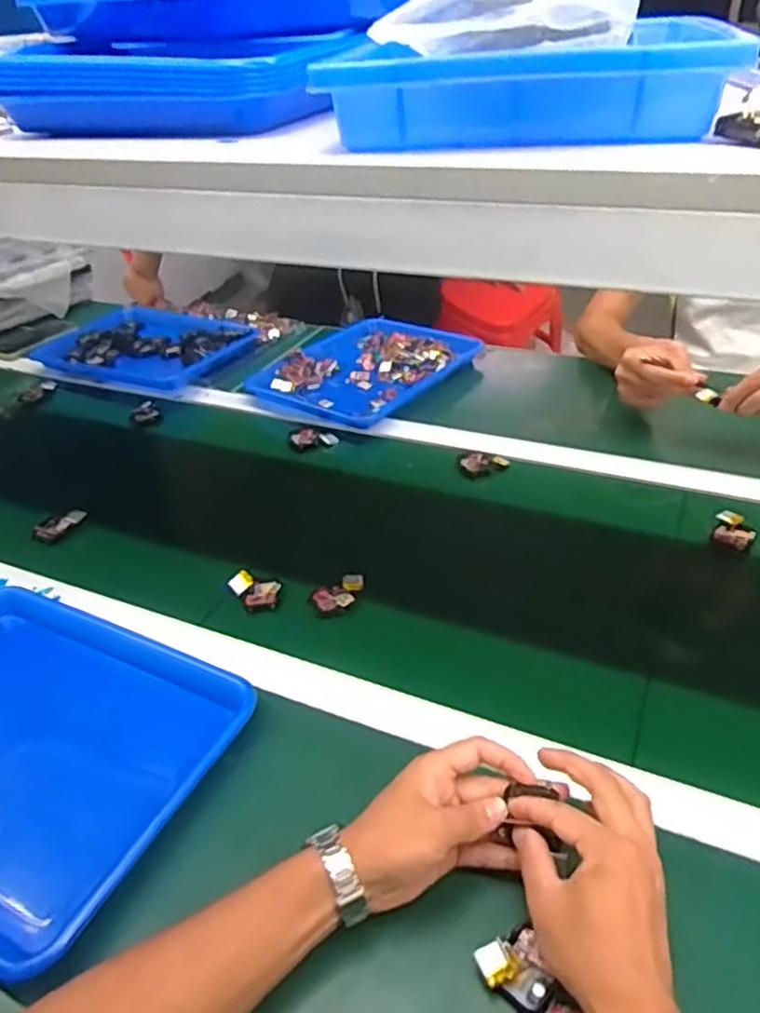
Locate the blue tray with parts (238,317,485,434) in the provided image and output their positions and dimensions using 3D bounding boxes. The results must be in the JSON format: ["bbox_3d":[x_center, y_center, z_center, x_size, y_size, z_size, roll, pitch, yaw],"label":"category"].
[{"bbox_3d":[-0.030,-0.227,1.138,0.278,0.031,0.323,19,43,29],"label":"blue tray with parts"}]

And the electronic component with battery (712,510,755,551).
[{"bbox_3d":[0.374,0.028,0.755,0.038,0.022,0.044,14,40,24],"label":"electronic component with battery"}]

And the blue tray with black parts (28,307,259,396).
[{"bbox_3d":[-0.405,-0.279,1.245,0.338,0.038,0.255,19,43,30],"label":"blue tray with black parts"}]

